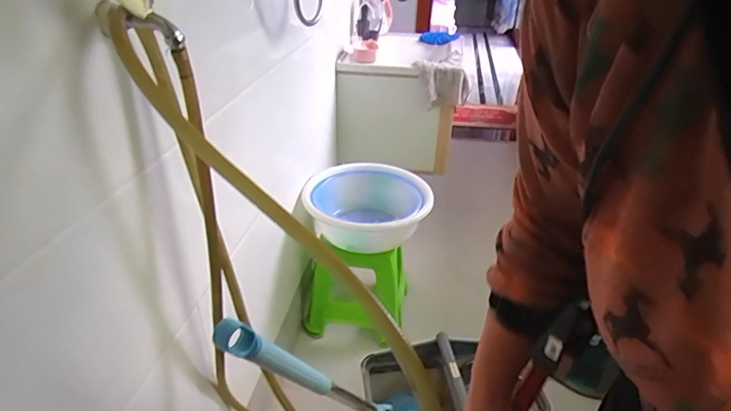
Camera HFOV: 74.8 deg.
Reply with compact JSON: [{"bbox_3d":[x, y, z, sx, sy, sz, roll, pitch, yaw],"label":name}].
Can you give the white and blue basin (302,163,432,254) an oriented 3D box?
[{"bbox_3d":[-0.006,-0.006,1.571,0.378,0.147,0.411,5,26,-3],"label":"white and blue basin"}]

